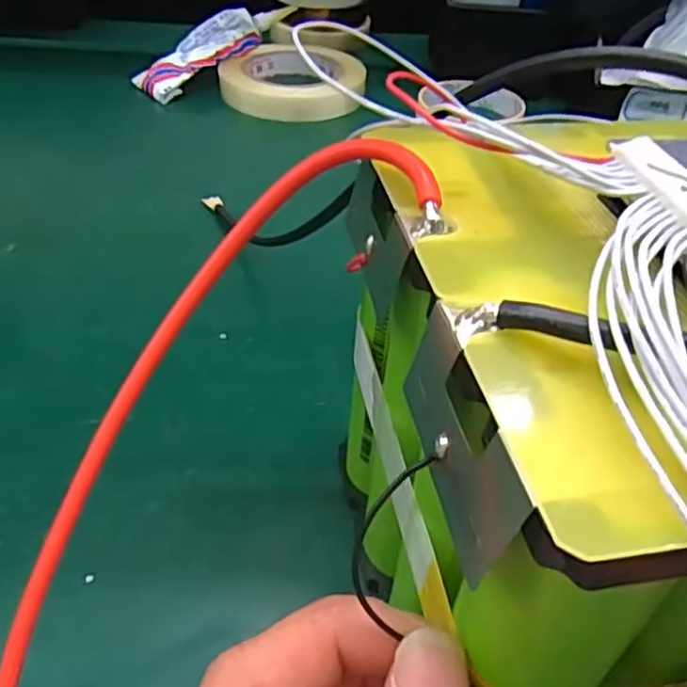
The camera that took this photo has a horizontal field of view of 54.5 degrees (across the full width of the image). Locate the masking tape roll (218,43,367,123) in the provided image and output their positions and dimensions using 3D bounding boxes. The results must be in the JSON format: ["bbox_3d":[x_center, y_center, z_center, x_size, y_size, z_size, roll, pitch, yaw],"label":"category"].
[{"bbox_3d":[-0.040,-0.219,0.557,0.107,0.025,0.110,3,43,-2],"label":"masking tape roll"}]

